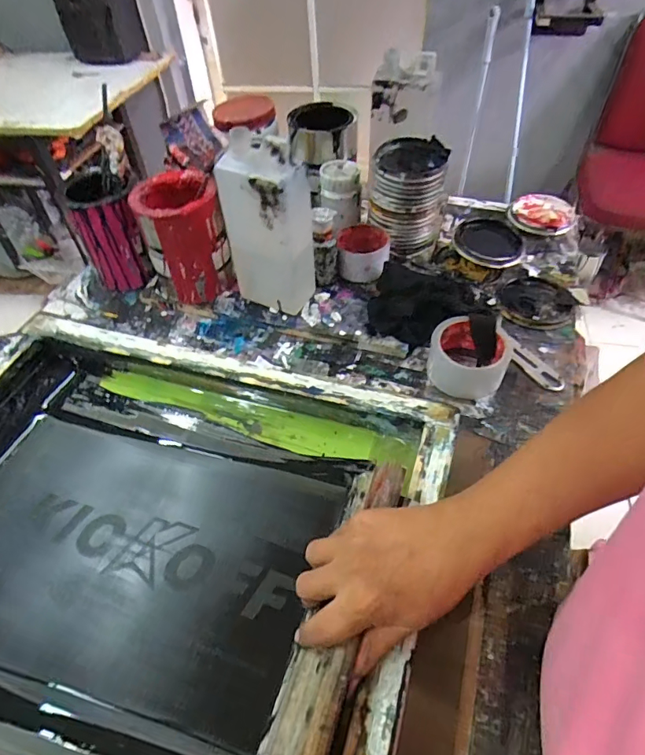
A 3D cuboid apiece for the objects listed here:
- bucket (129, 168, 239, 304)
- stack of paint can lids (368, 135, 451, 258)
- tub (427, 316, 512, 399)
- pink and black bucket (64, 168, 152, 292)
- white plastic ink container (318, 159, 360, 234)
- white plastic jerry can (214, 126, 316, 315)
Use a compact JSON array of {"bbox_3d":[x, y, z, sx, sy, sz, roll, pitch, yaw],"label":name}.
[{"bbox_3d":[-0.186,-0.183,0.644,0.101,0.154,0.102,-2,50,2],"label":"bucket"},{"bbox_3d":[0.123,-0.263,0.691,0.106,0.143,0.095,3,49,8],"label":"stack of paint can lids"},{"bbox_3d":[0.178,-0.024,0.571,0.092,0.052,0.081,12,52,13],"label":"tub"},{"bbox_3d":[-0.305,-0.213,0.683,0.089,0.150,0.097,-19,52,-12],"label":"pink and black bucket"},{"bbox_3d":[0.027,-0.284,0.724,0.059,0.079,0.061,1,50,4],"label":"white plastic ink container"},{"bbox_3d":[-0.065,-0.184,0.584,0.095,0.224,0.062,18,53,17],"label":"white plastic jerry can"}]

